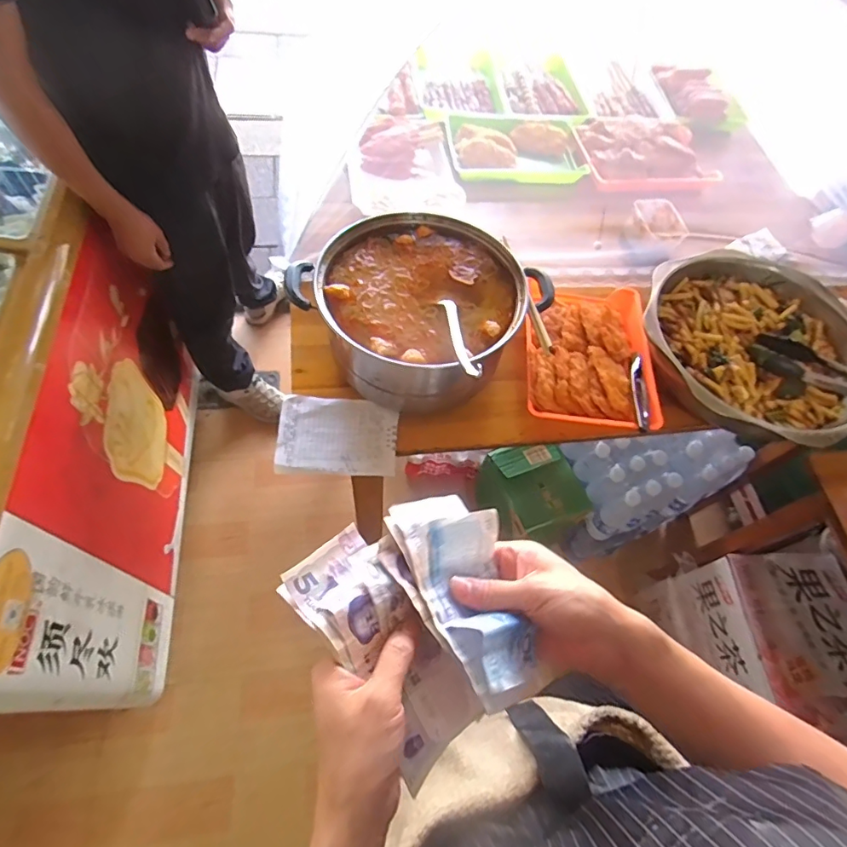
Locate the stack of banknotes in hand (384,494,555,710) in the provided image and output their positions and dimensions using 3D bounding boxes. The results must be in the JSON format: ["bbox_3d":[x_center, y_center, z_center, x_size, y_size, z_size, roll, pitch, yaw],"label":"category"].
[{"bbox_3d":[0.037,0.113,0.338,0.076,0.055,0.138,-19,61,-15],"label":"stack of banknotes in hand"}]

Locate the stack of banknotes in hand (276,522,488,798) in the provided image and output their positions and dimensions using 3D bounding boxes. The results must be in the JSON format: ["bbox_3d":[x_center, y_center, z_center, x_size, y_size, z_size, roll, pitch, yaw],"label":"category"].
[{"bbox_3d":[-0.019,0.145,0.321,0.073,0.040,0.158,-34,85,-24],"label":"stack of banknotes in hand"}]

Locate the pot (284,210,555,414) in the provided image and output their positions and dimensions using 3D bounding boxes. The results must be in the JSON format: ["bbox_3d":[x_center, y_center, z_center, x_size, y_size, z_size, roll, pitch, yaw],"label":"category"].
[{"bbox_3d":[-0.002,-0.165,0.751,0.300,0.157,0.280,0,53,0],"label":"pot"}]

